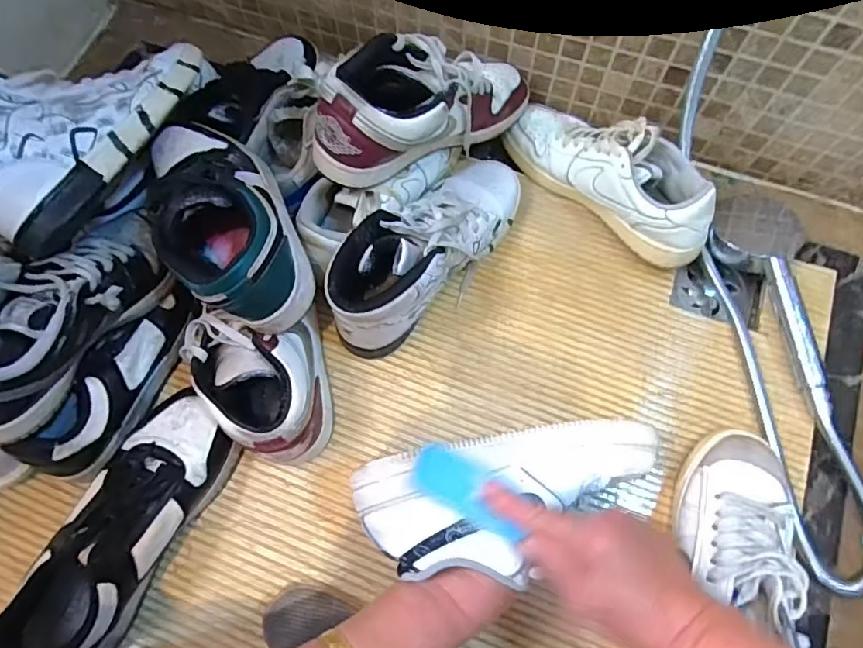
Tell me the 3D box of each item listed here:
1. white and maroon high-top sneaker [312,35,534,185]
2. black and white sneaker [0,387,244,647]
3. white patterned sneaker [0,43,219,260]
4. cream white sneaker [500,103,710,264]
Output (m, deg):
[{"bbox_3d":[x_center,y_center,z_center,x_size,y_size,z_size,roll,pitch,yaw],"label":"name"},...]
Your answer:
[{"bbox_3d":[0.004,-0.232,0.548,0.261,0.102,0.102,-26,71,-29],"label":"white and maroon high-top sneaker"},{"bbox_3d":[-0.272,0.175,0.472,0.094,0.099,0.239,23,73,9],"label":"black and white sneaker"},{"bbox_3d":[-0.337,-0.190,0.500,0.126,0.103,0.250,36,66,-20],"label":"white patterned sneaker"},{"bbox_3d":[0.204,-0.175,0.588,0.094,0.087,0.251,-43,75,-13],"label":"cream white sneaker"}]

